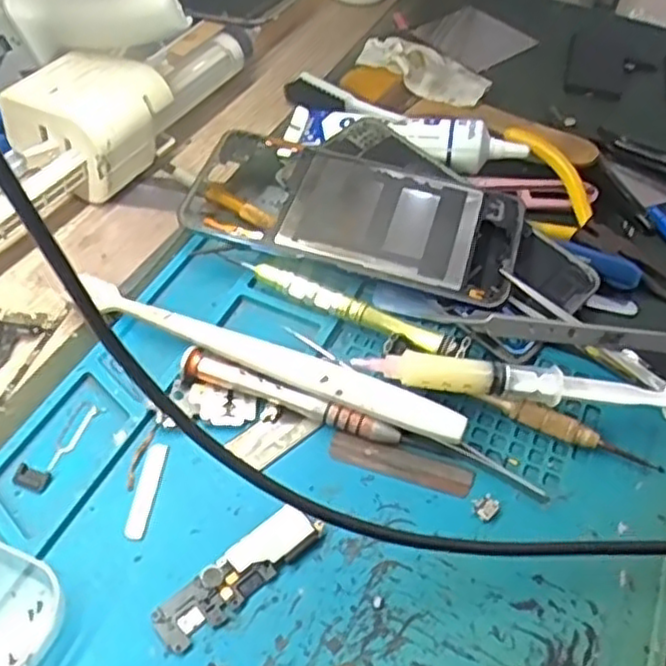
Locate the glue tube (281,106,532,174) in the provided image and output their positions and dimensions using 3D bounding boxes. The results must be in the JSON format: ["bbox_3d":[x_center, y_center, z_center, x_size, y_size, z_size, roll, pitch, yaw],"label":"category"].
[{"bbox_3d":[0.040,-0.114,0.405,0.134,0.027,0.039,16,51,10],"label":"glue tube"}]

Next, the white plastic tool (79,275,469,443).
[{"bbox_3d":[-0.030,0.013,0.300,0.173,0.017,0.016,20,51,12],"label":"white plastic tool"}]

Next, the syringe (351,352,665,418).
[{"bbox_3d":[0.074,0.022,0.291,0.127,0.021,0.014,8,50,3],"label":"syringe"}]

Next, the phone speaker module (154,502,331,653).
[{"bbox_3d":[-0.032,0.084,0.249,0.064,0.005,0.017,-33,59,-27],"label":"phone speaker module"}]

